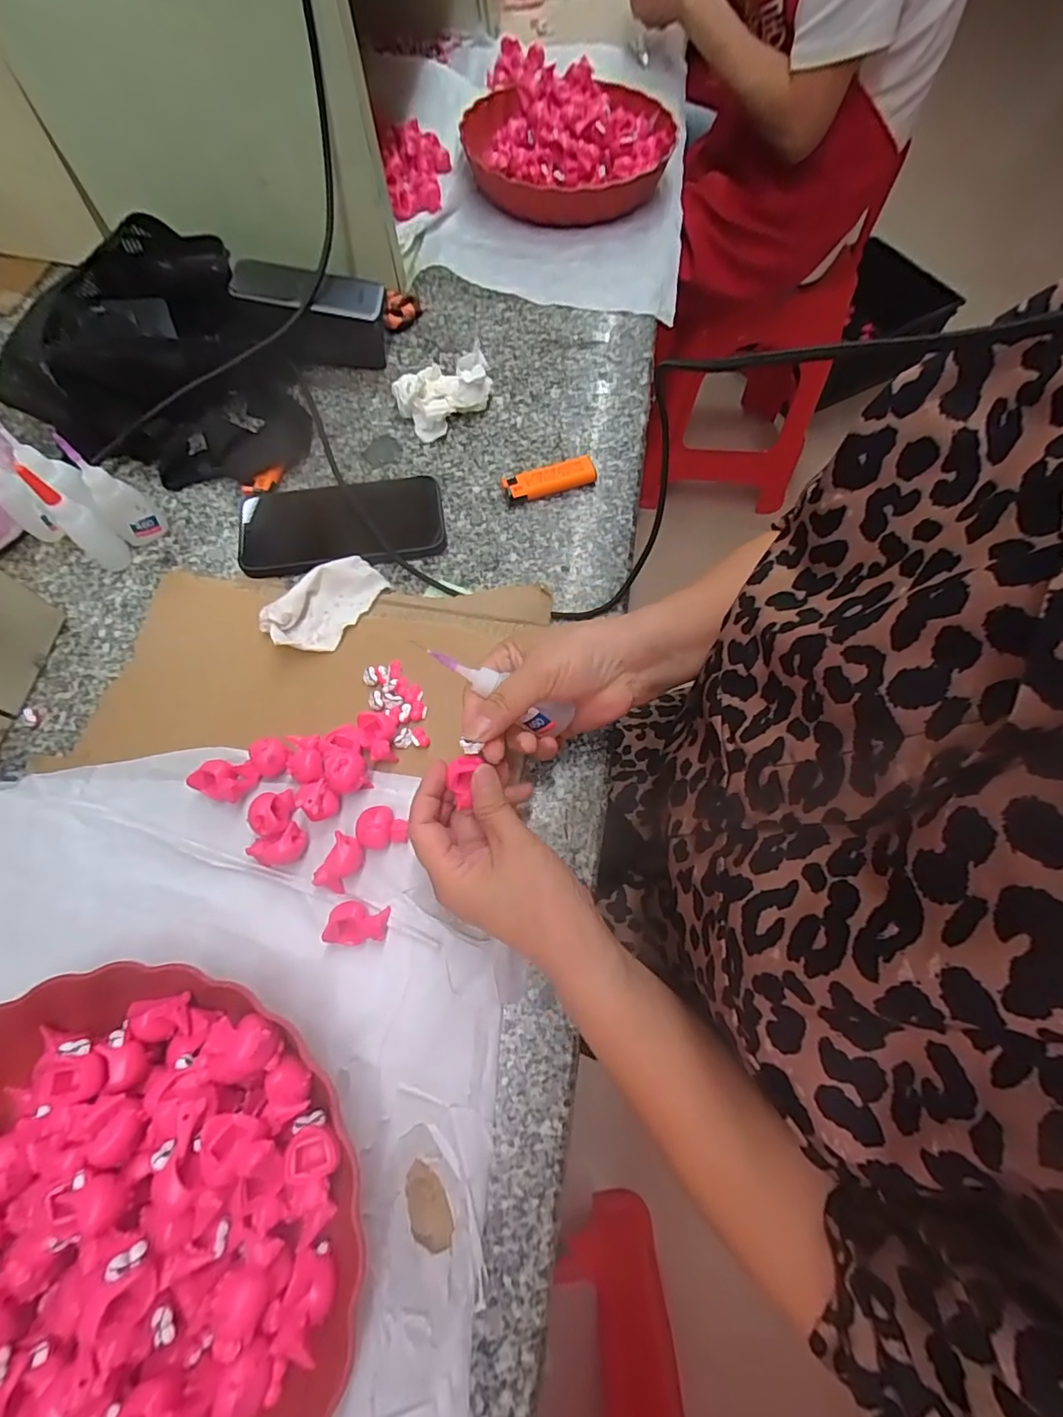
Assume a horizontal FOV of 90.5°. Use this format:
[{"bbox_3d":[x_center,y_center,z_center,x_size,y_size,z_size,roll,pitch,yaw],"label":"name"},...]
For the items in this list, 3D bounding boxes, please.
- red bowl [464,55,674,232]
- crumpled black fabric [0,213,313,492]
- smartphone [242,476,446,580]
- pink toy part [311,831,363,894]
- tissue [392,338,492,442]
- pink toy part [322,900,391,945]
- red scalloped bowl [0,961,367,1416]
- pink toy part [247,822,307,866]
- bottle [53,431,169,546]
[{"bbox_3d":[0.044,-0.658,0.622,0.238,0.072,0.217,1,67,-2],"label":"red bowl"},{"bbox_3d":[-0.335,-0.306,0.462,0.205,0.093,0.228,-28,71,-13],"label":"crumpled black fabric"},{"bbox_3d":[-0.154,-0.151,0.433,0.159,0.013,0.074,-11,79,-10],"label":"smartphone"},{"bbox_3d":[-0.115,0.094,0.317,0.022,0.020,0.032,29,69,10],"label":"pink toy part"},{"bbox_3d":[-0.076,-0.289,0.482,0.087,0.034,0.055,-29,71,-13],"label":"tissue"},{"bbox_3d":[-0.101,0.124,0.305,0.032,0.017,0.022,2,67,-2],"label":"pink toy part"},{"bbox_3d":[-0.200,0.251,0.229,0.233,0.054,0.234,1,67,-2],"label":"red scalloped bowl"},{"bbox_3d":[-0.153,0.085,0.318,0.034,0.019,0.022,-23,70,-11],"label":"pink toy part"},{"bbox_3d":[-0.322,-0.165,0.407,0.021,0.086,0.033,43,72,15],"label":"bottle"}]

